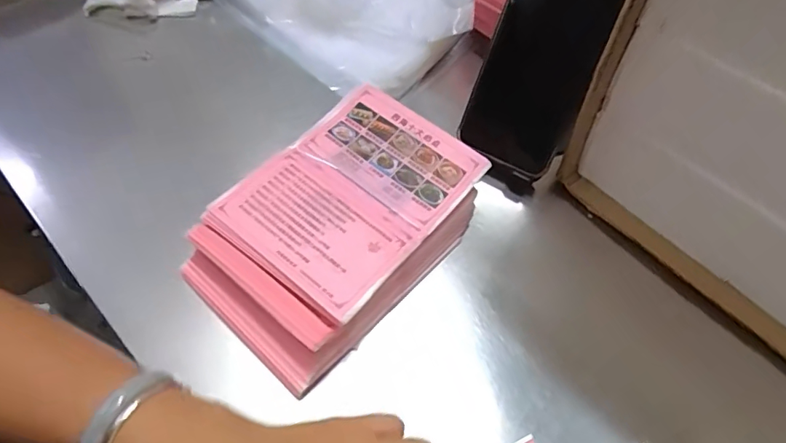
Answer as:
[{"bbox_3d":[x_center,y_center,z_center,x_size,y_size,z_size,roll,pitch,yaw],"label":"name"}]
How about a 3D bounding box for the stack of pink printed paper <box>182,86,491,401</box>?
[{"bbox_3d":[-0.040,-0.003,0.348,0.140,0.040,0.198,37,62,20],"label":"stack of pink printed paper"}]

